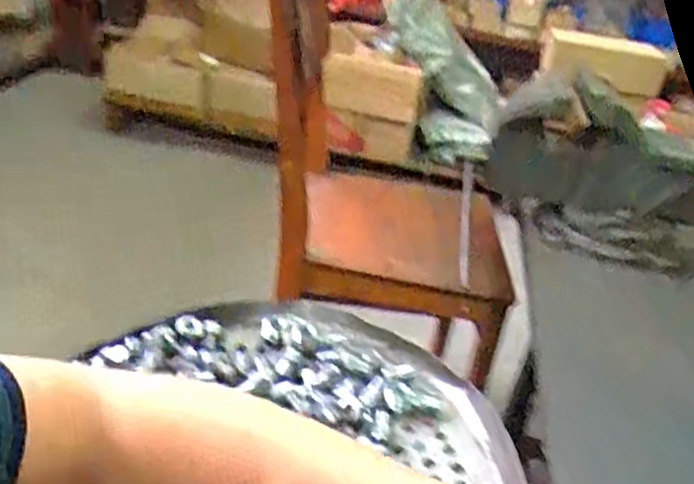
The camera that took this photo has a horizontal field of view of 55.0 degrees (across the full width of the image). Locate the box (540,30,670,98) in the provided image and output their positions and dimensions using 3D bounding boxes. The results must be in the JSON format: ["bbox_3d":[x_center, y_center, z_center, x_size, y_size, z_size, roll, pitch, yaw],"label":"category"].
[{"bbox_3d":[0.380,-0.264,0.976,0.175,0.067,0.065,13,29,3],"label":"box"}]

